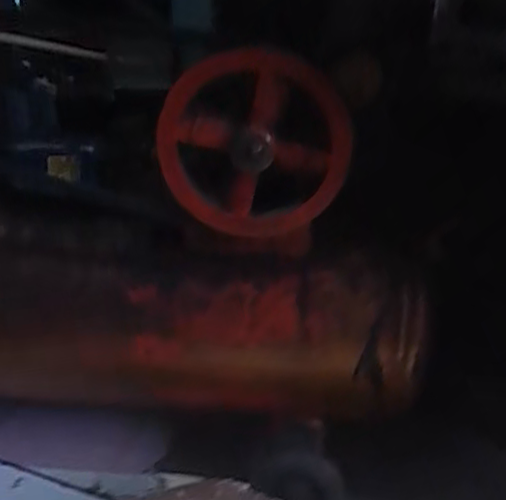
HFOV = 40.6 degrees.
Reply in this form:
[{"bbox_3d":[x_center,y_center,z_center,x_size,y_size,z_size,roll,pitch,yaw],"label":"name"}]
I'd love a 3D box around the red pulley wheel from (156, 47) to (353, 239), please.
[{"bbox_3d":[0.000,-0.079,0.552,0.157,0.160,0.042,-7,37,13],"label":"red pulley wheel"}]

